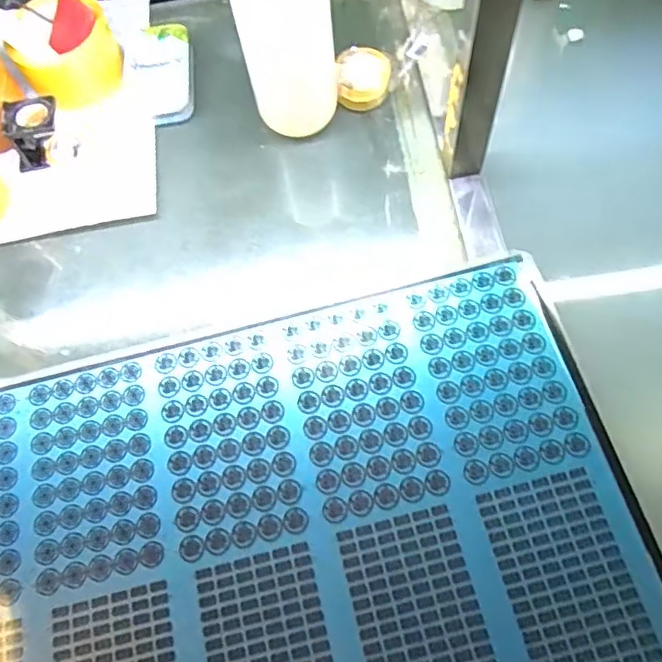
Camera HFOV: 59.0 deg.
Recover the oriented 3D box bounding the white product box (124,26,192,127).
[{"bbox_3d":[-0.165,-0.246,0.562,0.061,0.018,0.113,-6,67,1],"label":"white product box"}]

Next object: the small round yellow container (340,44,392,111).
[{"bbox_3d":[0.032,-0.229,0.532,0.045,0.033,0.045,-1,67,2],"label":"small round yellow container"}]

